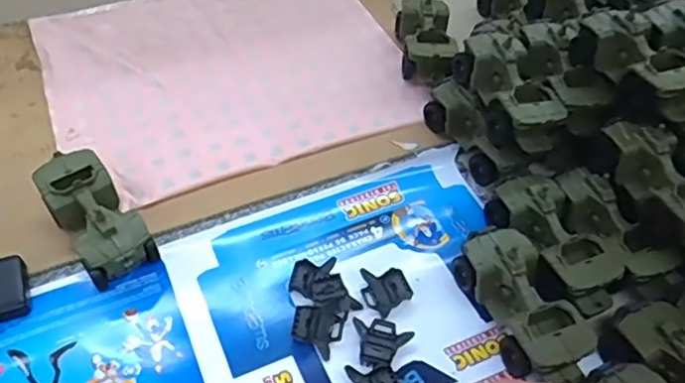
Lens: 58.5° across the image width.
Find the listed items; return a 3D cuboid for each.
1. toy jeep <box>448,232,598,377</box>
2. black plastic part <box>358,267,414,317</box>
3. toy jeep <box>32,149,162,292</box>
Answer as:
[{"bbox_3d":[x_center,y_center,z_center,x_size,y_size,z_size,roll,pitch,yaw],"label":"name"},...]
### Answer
[{"bbox_3d":[0.202,0.128,0.690,0.086,0.075,0.172,-15,53,-15],"label":"toy jeep"},{"bbox_3d":[0.050,0.113,0.732,0.056,0.015,0.057,-30,58,-25],"label":"black plastic part"},{"bbox_3d":[-0.297,0.032,0.738,0.083,0.071,0.181,-31,59,-25],"label":"toy jeep"}]

